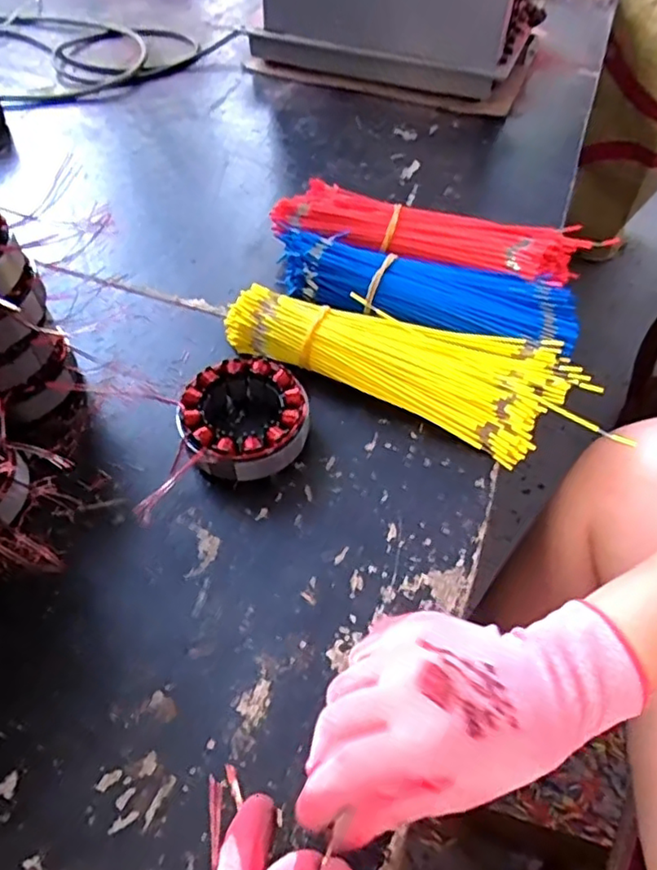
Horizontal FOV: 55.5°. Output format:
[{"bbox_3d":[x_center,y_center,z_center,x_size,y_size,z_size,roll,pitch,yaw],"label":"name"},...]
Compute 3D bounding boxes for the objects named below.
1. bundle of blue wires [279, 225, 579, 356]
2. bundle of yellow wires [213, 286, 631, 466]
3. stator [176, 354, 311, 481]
[{"bbox_3d":[0.074,-0.114,0.517,0.246,0.050,0.081,17,53,10],"label":"bundle of blue wires"},{"bbox_3d":[0.064,-0.057,0.478,0.275,0.040,0.089,24,55,15],"label":"bundle of yellow wires"},{"bbox_3d":[-0.060,-0.011,0.439,0.085,0.041,0.084,1,52,-2],"label":"stator"}]

